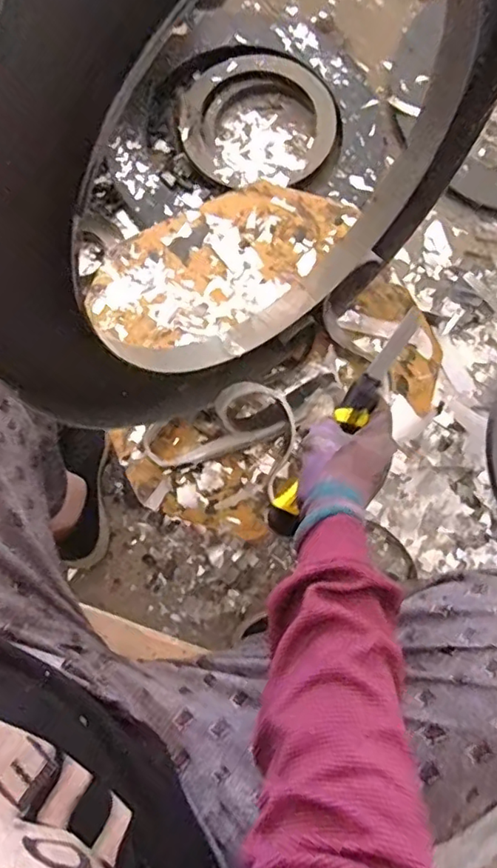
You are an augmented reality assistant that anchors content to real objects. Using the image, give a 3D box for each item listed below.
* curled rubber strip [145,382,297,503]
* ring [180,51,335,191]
[{"bbox_3d":[-0.026,-0.004,0.574,0.143,0.049,0.100,17,79,4],"label":"curled rubber strip"},{"bbox_3d":[0.013,-0.521,0.953,0.251,0.043,0.249,0,79,1],"label":"ring"}]

